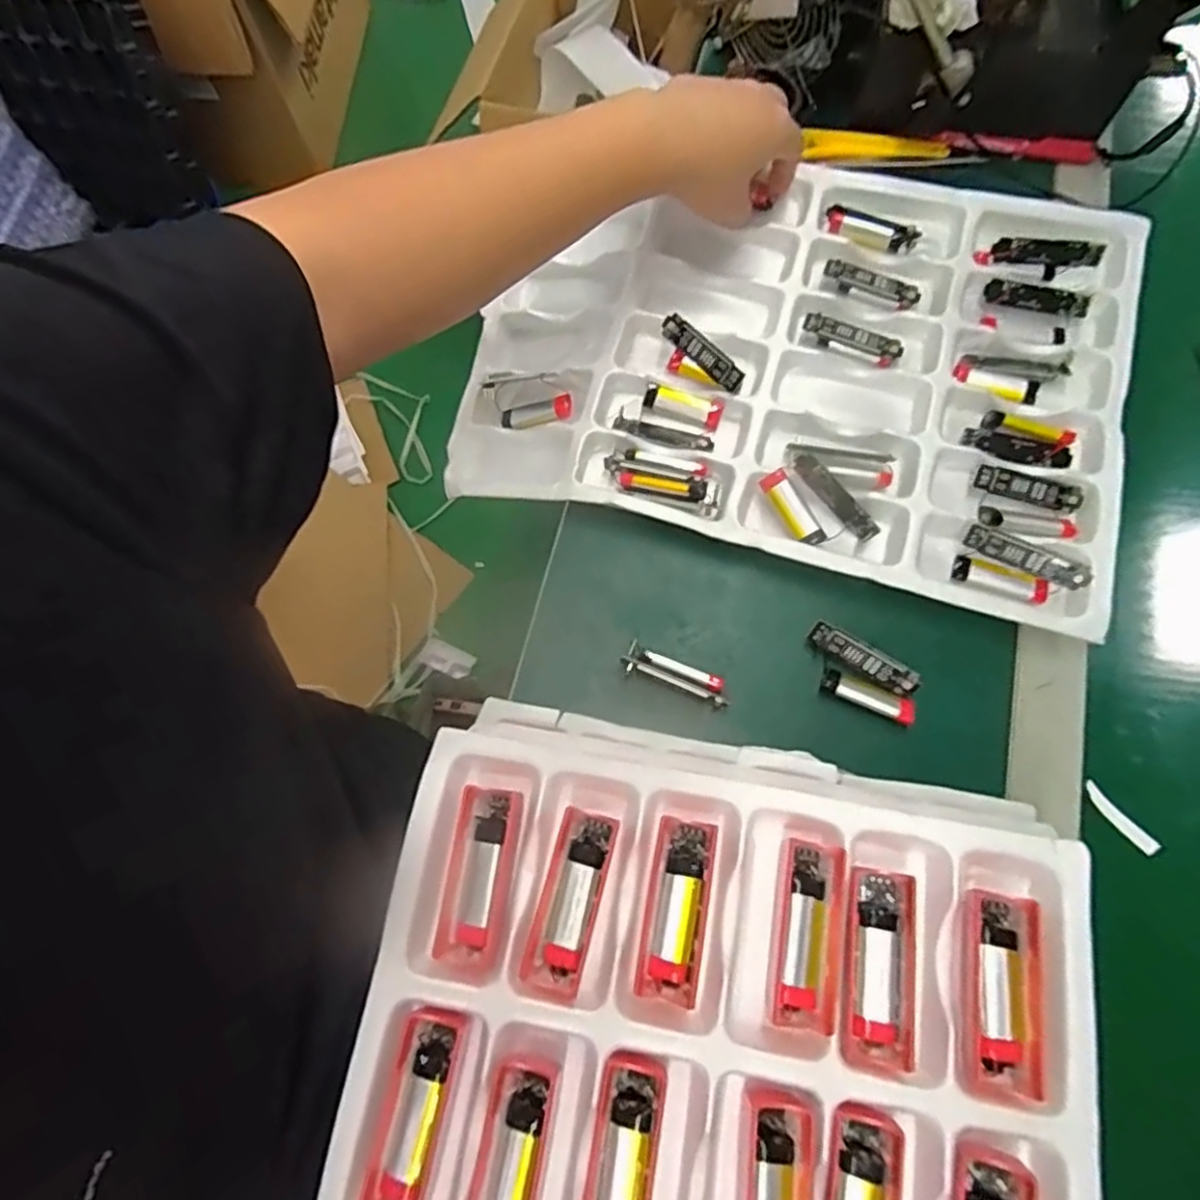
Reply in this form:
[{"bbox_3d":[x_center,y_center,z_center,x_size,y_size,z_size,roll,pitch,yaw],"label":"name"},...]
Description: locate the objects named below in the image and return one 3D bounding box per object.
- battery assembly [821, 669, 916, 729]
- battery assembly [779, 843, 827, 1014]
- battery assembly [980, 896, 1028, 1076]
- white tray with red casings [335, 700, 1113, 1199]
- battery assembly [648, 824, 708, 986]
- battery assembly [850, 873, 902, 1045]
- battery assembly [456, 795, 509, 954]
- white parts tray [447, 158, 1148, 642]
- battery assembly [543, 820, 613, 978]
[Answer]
[{"bbox_3d":[0.161,0.058,0.411,0.052,0.014,0.017,25,75,10],"label":"battery assembly"},{"bbox_3d":[0.096,0.154,0.324,0.018,0.015,0.069,12,73,6],"label":"battery assembly"},{"bbox_3d":[0.180,0.172,0.309,0.017,0.010,0.069,9,72,5],"label":"battery assembly"},{"bbox_3d":[0.039,0.293,0.278,0.307,0.046,0.461,9,72,5],"label":"white tray with red casings"},{"bbox_3d":[0.038,0.144,0.327,0.018,0.012,0.069,13,73,6],"label":"battery assembly"},{"bbox_3d":[0.128,0.163,0.318,0.019,0.013,0.068,11,73,5],"label":"battery assembly"},{"bbox_3d":[-0.056,0.130,0.331,0.014,0.006,0.068,7,72,4],"label":"battery assembly"},{"bbox_3d":[0.130,-0.181,0.485,0.453,0.044,0.325,15,74,10],"label":"white parts tray"},{"bbox_3d":[-0.011,0.141,0.327,0.018,0.010,0.069,14,73,6],"label":"battery assembly"}]

